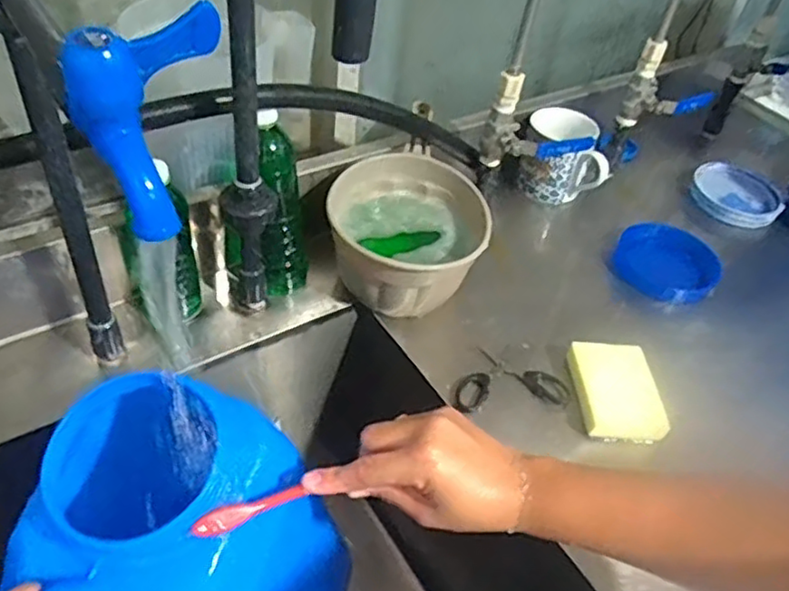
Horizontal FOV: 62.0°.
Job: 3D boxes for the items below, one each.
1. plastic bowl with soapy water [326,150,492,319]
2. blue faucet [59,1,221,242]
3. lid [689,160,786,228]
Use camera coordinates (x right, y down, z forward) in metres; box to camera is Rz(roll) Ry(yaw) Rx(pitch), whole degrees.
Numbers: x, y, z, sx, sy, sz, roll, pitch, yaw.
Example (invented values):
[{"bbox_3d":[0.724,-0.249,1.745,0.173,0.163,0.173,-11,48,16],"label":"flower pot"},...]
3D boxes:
[{"bbox_3d":[0.012,-0.066,0.733,0.169,0.100,0.189,0,45,-8],"label":"plastic bowl with soapy water"},{"bbox_3d":[-0.111,-0.079,0.291,0.044,0.081,0.061,18,45,10],"label":"blue faucet"},{"bbox_3d":[0.488,-0.144,0.943,0.119,0.024,0.117,0,55,0],"label":"lid"}]

